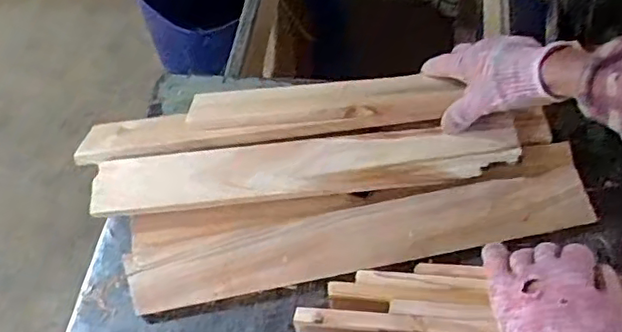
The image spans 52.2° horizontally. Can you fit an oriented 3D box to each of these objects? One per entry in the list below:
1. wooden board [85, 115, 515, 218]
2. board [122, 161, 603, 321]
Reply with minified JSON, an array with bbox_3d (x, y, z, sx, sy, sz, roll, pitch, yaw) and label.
[{"bbox_3d":[-0.004,0.000,0.713,0.467,0.020,0.071,-7,53,1],"label":"wooden board"},{"bbox_3d":[0.054,0.078,0.691,0.489,0.014,0.067,-12,80,-1],"label":"board"}]

